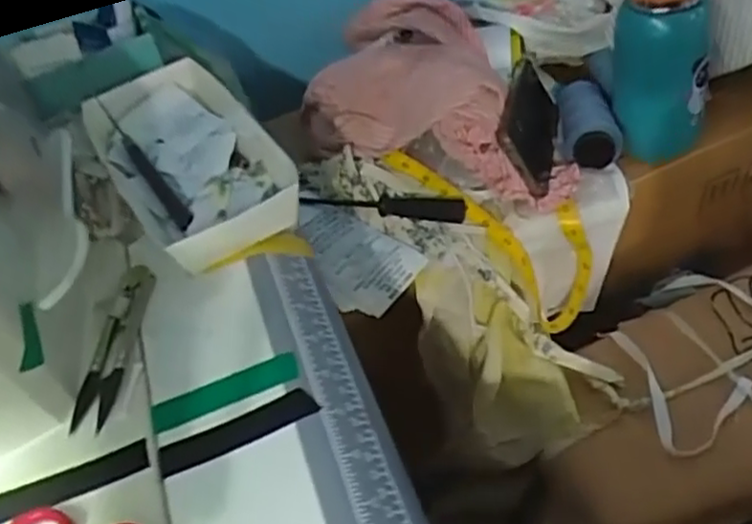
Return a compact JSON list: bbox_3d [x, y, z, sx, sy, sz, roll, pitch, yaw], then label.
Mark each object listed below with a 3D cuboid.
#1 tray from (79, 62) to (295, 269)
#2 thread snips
[{"bbox_3d":[-0.123,-0.069,0.451,0.095,0.038,0.187,-30,47,-15],"label":"tray"},{"bbox_3d":[-0.141,0.043,0.377,0.025,0.013,0.101,-3,48,11],"label":"thread snips"}]

